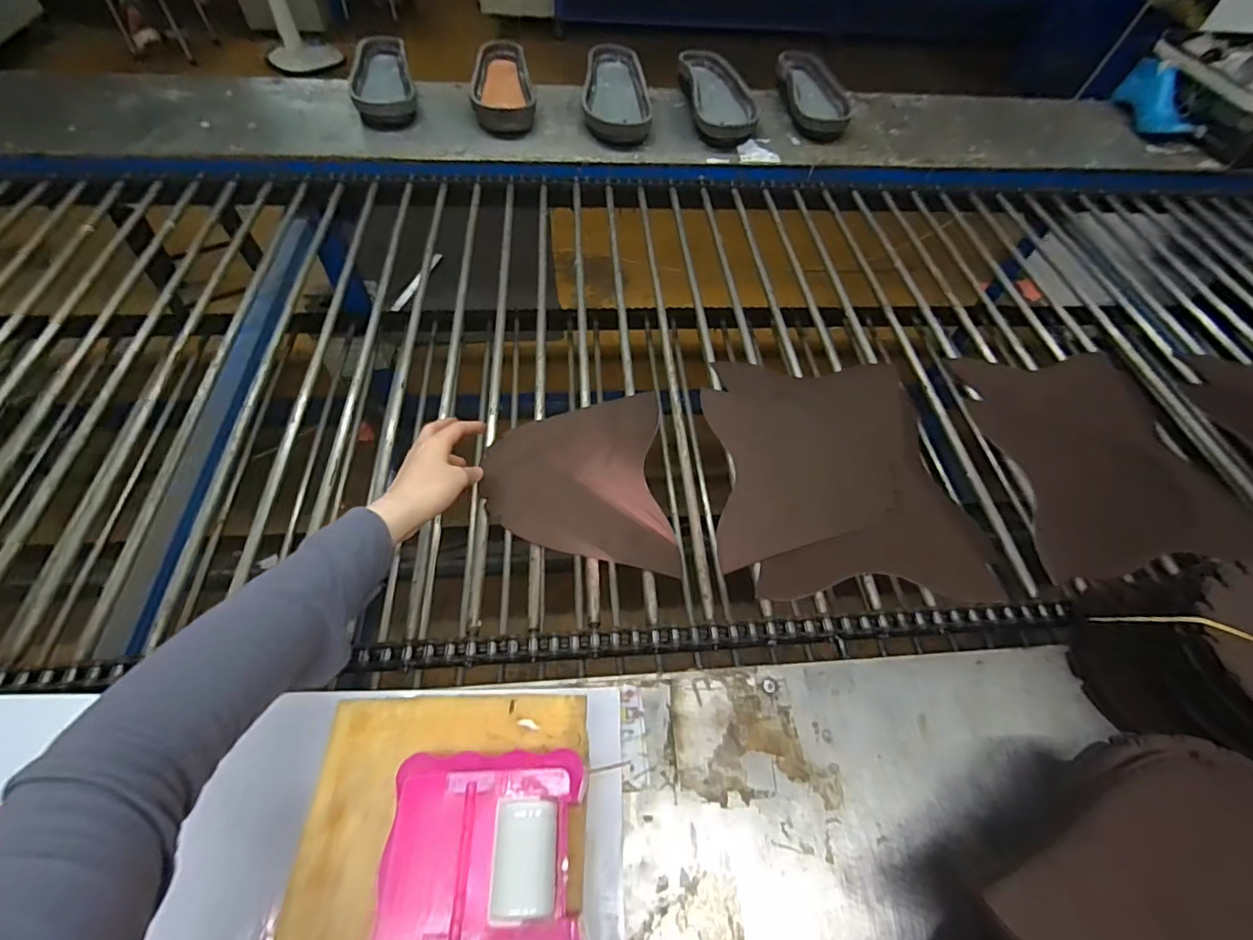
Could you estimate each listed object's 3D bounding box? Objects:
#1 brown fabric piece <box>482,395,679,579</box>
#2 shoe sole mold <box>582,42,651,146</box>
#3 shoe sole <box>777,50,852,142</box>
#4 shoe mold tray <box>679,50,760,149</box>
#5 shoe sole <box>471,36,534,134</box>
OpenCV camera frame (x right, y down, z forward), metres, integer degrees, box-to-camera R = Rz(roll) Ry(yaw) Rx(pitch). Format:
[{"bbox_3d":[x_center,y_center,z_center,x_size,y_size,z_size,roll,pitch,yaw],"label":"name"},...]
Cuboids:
[{"bbox_3d":[-0.054,0.003,0.617,0.199,0.032,0.230,-2,57,-5],"label":"brown fabric piece"},{"bbox_3d":[-0.020,-0.730,1.056,0.125,0.052,0.264,0,55,-4],"label":"shoe sole mold"},{"bbox_3d":[0.374,-0.751,1.103,0.130,0.055,0.255,0,55,-4],"label":"shoe sole"},{"bbox_3d":[0.174,-0.737,1.077,0.118,0.053,0.274,-7,56,-9],"label":"shoe mold tray"},{"bbox_3d":[-0.233,-0.728,1.039,0.113,0.055,0.251,-4,55,-6],"label":"shoe sole"}]

